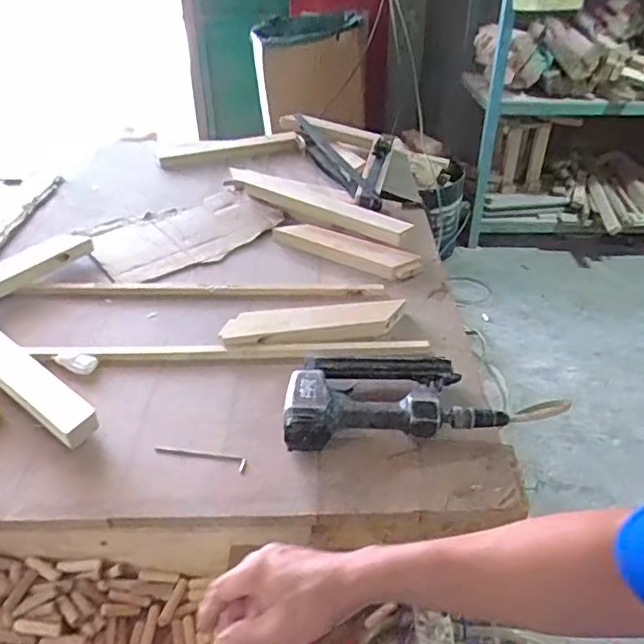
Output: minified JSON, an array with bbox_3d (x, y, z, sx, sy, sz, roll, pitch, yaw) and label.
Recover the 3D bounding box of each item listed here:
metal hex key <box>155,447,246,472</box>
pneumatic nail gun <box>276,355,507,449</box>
[{"bbox_3d":[-0.155,0.170,0.740,0.122,0.004,0.018,7,35,10],"label":"metal hex key"},{"bbox_3d":[0.086,0.098,0.791,0.274,0.064,0.149,-3,35,-5],"label":"pneumatic nail gun"}]

